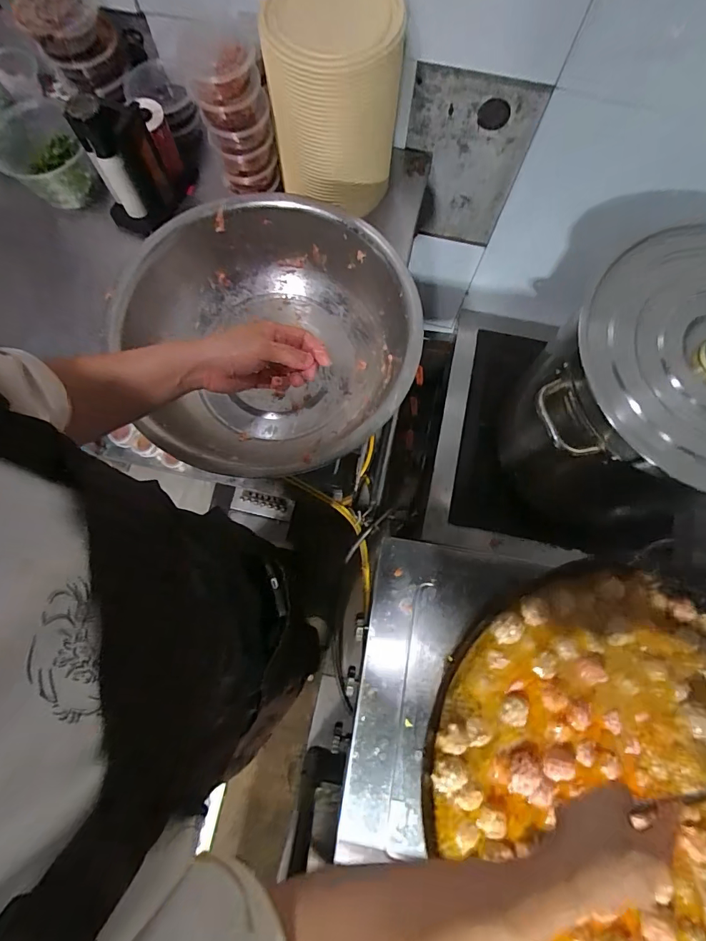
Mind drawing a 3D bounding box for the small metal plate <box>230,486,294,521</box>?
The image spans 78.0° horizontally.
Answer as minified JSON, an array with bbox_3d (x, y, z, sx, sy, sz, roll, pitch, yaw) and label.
[{"bbox_3d":[-0.272,0.102,1.314,0.184,0.012,0.073,12,92,1],"label":"small metal plate"}]

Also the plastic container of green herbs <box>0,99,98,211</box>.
[{"bbox_3d":[-0.471,-0.481,0.670,0.123,0.069,0.135,-26,78,-7],"label":"plastic container of green herbs"}]

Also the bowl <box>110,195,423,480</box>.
[{"bbox_3d":[-0.102,-0.172,0.587,0.357,0.113,0.365,0,76,-1],"label":"bowl"}]

